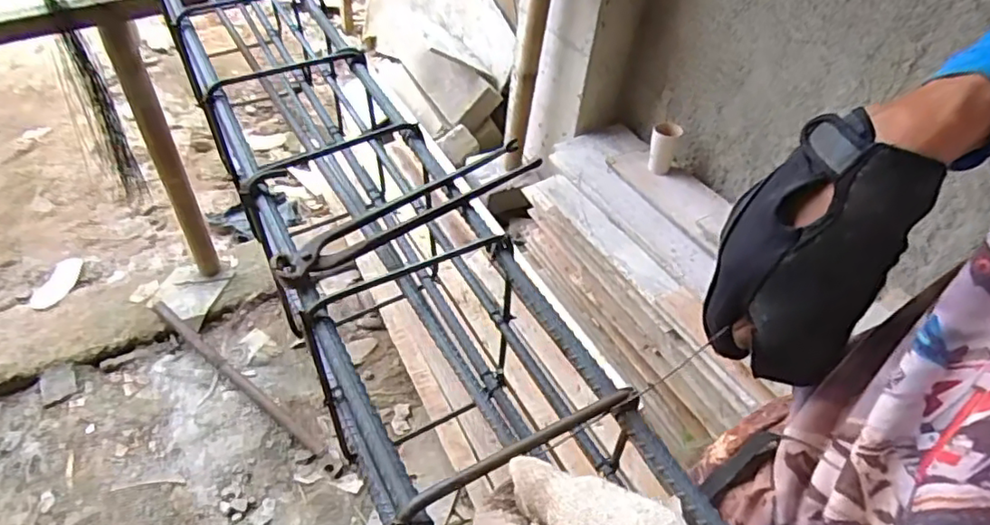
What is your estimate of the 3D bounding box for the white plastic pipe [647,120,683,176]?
[{"bbox_3d":[0.447,-0.302,1.617,0.073,0.120,0.080,18,49,16],"label":"white plastic pipe"}]

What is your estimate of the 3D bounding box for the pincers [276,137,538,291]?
[{"bbox_3d":[-0.066,-0.045,0.498,0.240,0.015,0.037,-28,54,-28],"label":"pincers"}]

